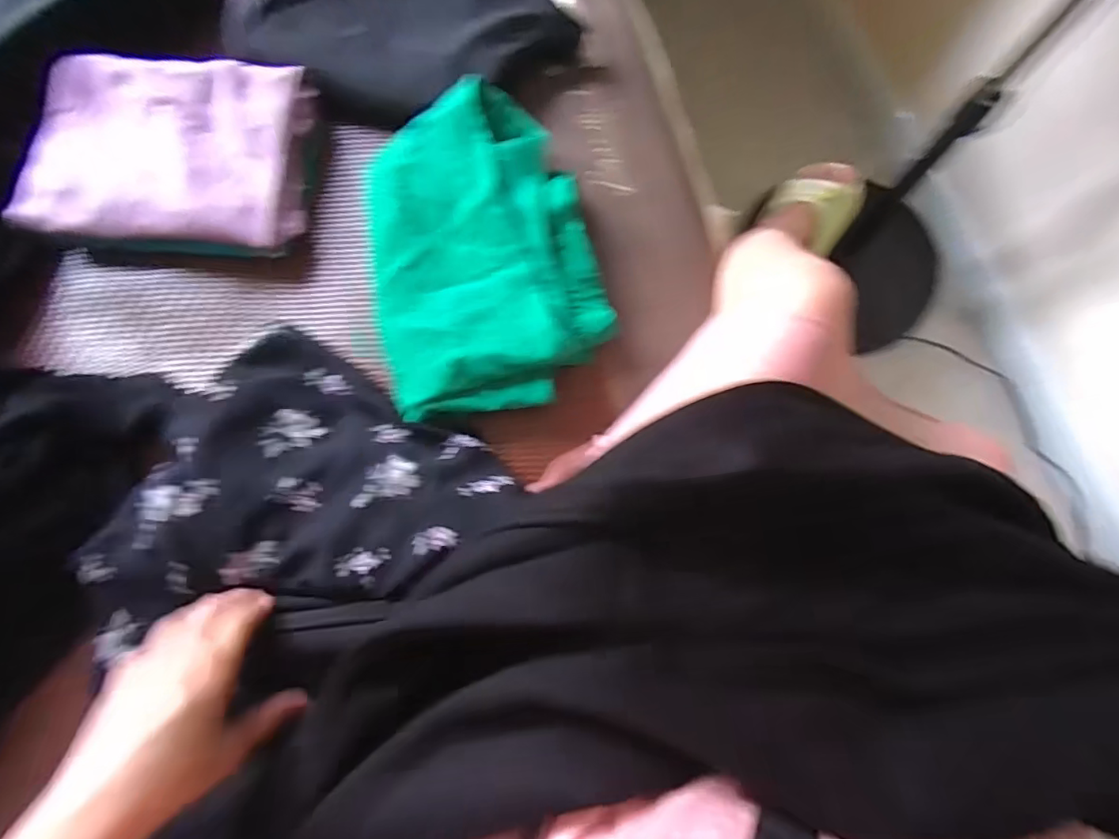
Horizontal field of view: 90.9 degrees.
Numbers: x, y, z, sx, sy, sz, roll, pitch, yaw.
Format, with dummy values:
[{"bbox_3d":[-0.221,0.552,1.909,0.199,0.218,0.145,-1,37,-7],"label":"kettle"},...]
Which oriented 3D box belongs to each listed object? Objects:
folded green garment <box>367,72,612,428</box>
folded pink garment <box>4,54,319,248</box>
[{"bbox_3d":[-0.068,-0.131,0.444,0.177,0.061,0.249,-16,77,-3],"label":"folded green garment"},{"bbox_3d":[-0.338,-0.228,0.483,0.231,0.054,0.160,3,77,1],"label":"folded pink garment"}]

